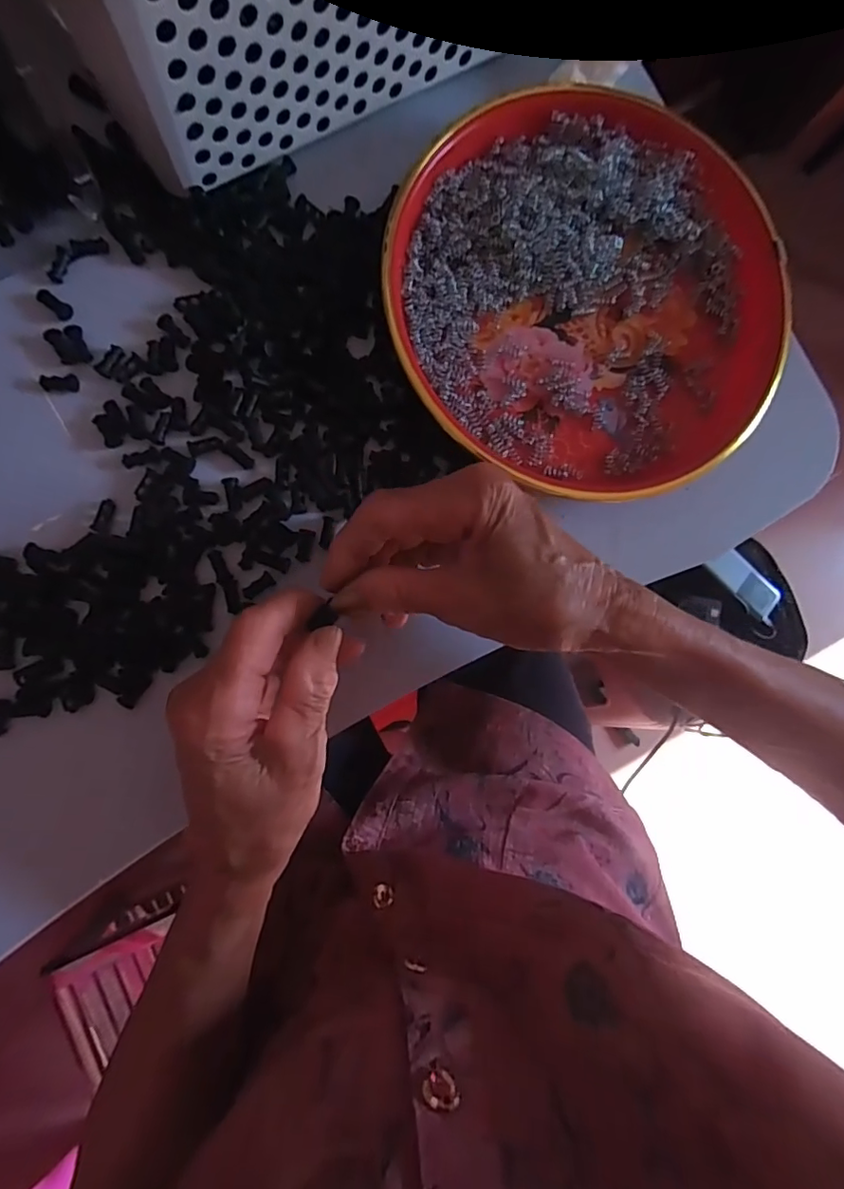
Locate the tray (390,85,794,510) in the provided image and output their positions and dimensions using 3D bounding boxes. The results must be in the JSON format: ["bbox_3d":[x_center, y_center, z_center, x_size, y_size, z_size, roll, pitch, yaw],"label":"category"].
[{"bbox_3d":[0.090,-0.161,0.291,0.211,0.030,0.204,8,85,-8],"label":"tray"}]

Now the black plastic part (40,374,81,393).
[{"bbox_3d":[-0.179,-0.104,0.263,0.017,0.004,0.008,-9,88,-9],"label":"black plastic part"}]

